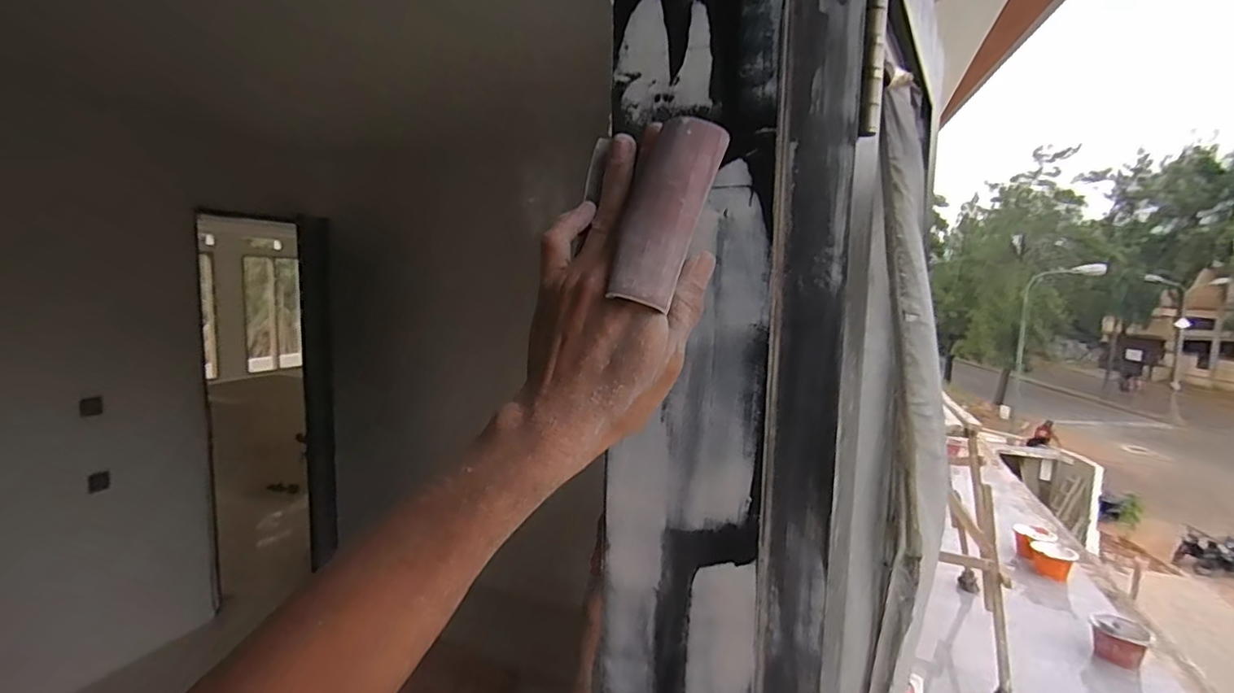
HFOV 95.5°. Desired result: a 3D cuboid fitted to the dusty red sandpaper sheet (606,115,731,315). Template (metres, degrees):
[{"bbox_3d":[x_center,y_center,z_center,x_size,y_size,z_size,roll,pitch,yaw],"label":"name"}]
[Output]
[{"bbox_3d":[0.025,-0.067,0.284,0.029,0.097,0.030,26,-11,-38],"label":"dusty red sandpaper sheet"}]

